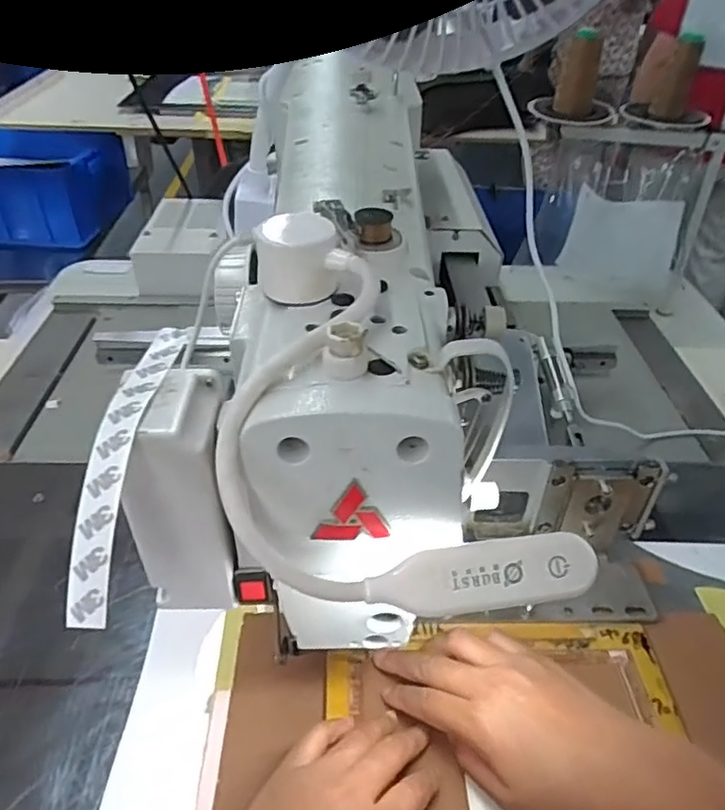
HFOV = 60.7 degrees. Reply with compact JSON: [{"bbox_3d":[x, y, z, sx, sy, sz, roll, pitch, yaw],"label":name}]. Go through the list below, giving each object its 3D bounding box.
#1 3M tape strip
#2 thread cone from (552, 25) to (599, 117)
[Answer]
[{"bbox_3d":[-0.100,0.017,0.261,0.017,0.026,0.141,4,59,2],"label":"3M tape strip"},{"bbox_3d":[0.315,-0.487,0.903,0.057,0.105,0.048,11,39,10],"label":"thread cone"}]

